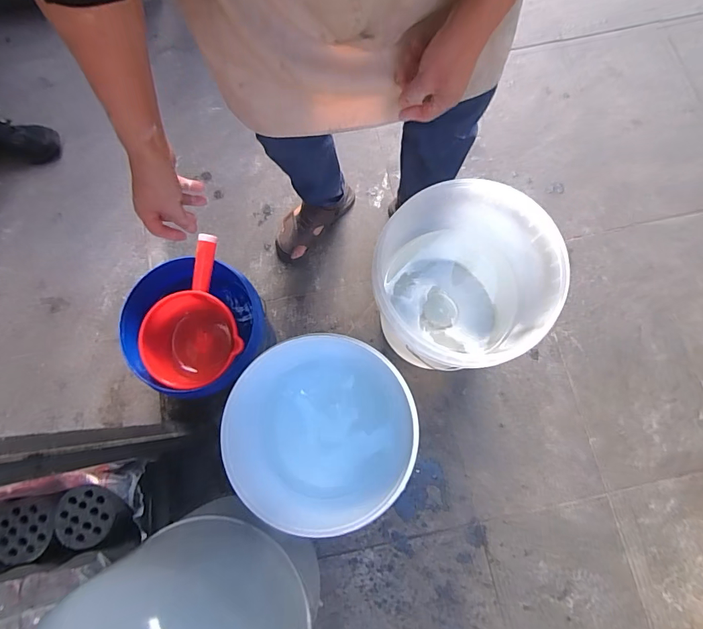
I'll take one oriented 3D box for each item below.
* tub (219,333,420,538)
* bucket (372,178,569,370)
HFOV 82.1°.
[{"bbox_3d":[-0.058,0.213,0.767,0.283,0.281,0.300,-7,76,0],"label":"tub"},{"bbox_3d":[0.198,-0.042,0.803,0.311,0.335,0.297,0,78,0],"label":"bucket"}]

